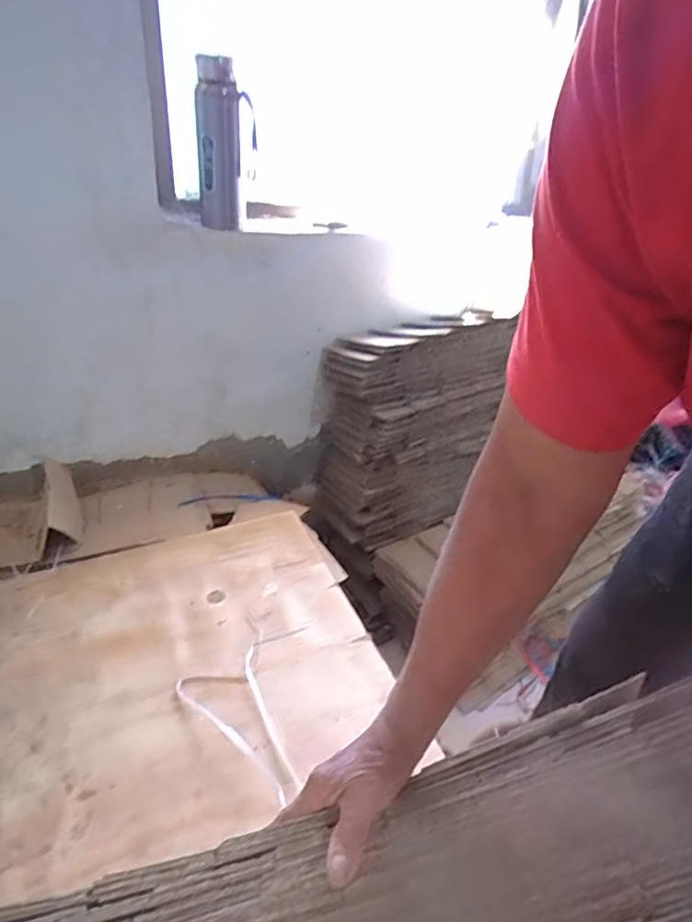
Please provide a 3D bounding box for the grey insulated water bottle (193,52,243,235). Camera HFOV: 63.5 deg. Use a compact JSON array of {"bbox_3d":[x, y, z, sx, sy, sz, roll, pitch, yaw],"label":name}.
[{"bbox_3d":[-0.216,-0.531,0.951,0.071,0.248,0.086,-3,29,-13],"label":"grey insulated water bottle"}]

